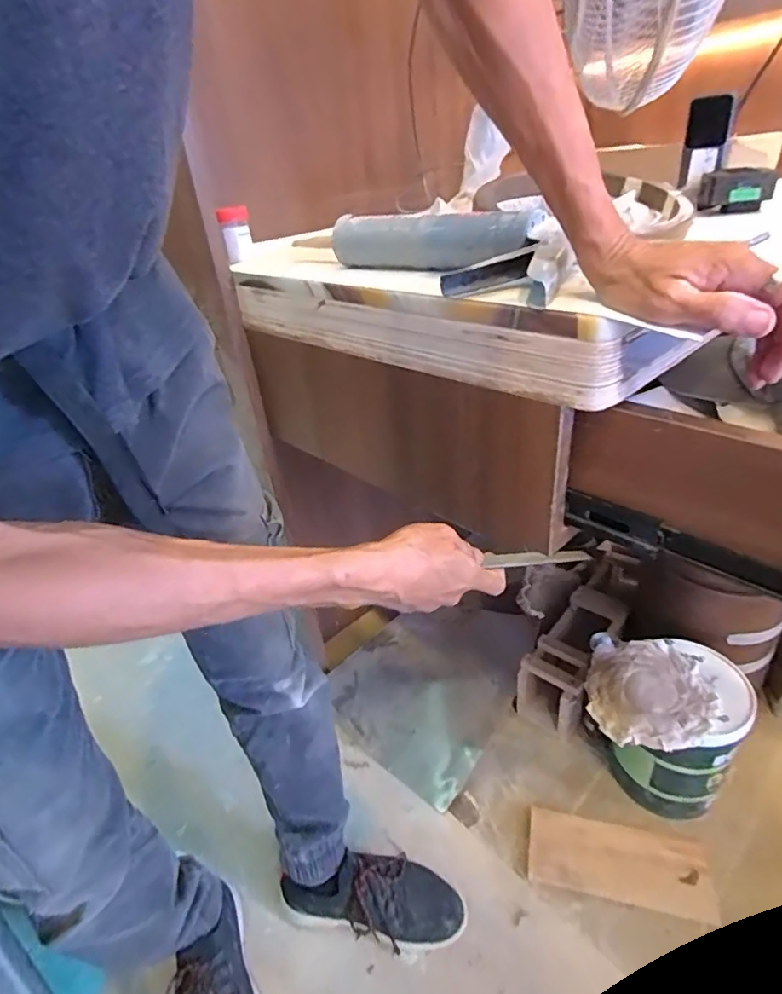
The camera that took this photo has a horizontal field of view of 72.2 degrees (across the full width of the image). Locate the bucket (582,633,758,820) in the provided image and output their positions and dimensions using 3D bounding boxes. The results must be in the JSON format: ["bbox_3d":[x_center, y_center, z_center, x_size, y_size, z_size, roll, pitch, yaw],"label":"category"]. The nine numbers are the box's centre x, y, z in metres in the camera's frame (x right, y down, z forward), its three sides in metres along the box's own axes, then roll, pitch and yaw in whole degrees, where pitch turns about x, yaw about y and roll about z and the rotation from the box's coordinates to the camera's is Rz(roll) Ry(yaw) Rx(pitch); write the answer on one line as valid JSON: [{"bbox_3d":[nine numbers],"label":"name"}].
[{"bbox_3d":[0.416,0.365,0.834,0.211,0.225,0.175,2,32,12],"label":"bucket"}]

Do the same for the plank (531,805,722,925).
[{"bbox_3d":[0.328,0.531,0.782,0.242,0.022,0.104,5,33,17],"label":"plank"}]

